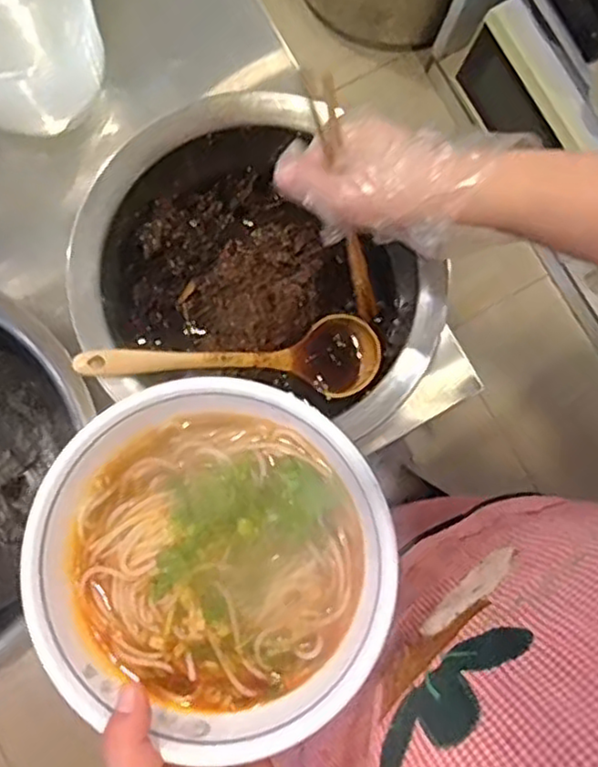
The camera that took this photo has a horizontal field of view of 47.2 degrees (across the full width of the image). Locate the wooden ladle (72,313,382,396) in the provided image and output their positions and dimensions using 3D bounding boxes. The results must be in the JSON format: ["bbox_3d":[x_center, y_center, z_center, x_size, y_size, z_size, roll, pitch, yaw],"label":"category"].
[{"bbox_3d":[-0.047,-0.018,0.565,0.256,0.049,0.068,-5,68,-29],"label":"wooden ladle"}]

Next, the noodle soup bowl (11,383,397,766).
[{"bbox_3d":[-0.048,0.098,0.374,0.183,0.064,0.189,0,71,0],"label":"noodle soup bowl"}]

